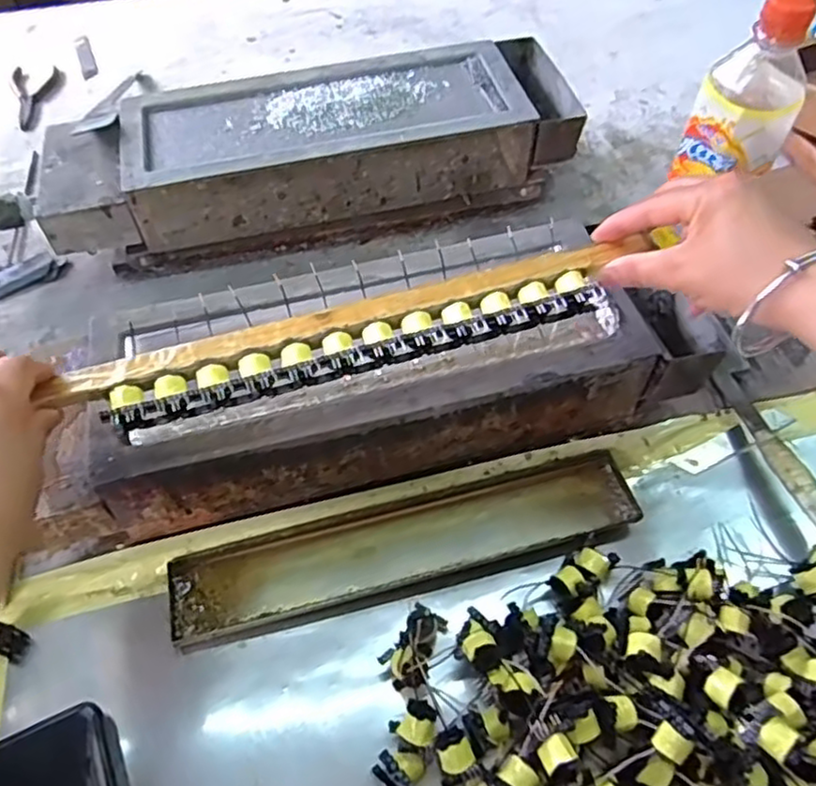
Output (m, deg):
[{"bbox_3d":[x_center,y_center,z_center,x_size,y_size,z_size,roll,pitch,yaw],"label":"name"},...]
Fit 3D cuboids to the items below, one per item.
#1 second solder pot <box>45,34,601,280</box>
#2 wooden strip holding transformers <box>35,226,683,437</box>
[{"bbox_3d":[-0.083,-0.213,0.621,0.450,0.107,0.135,-13,57,-8],"label":"second solder pot"},{"bbox_3d":[-0.025,-0.029,0.385,0.313,0.028,0.048,-15,57,-7],"label":"wooden strip holding transformers"}]

